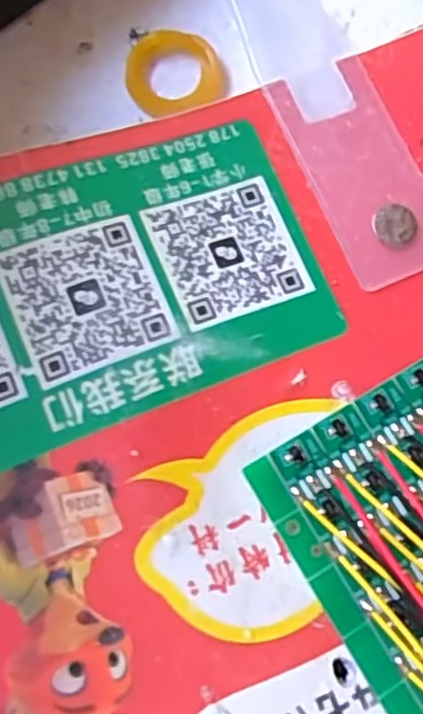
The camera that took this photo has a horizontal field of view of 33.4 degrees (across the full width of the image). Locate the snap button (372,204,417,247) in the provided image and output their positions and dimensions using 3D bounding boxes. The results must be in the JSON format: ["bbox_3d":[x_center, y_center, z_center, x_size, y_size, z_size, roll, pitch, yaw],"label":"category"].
[{"bbox_3d":[0.034,-0.024,0.129,0.008,0.004,0.008,1,79,-4],"label":"snap button"}]

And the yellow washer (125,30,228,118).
[{"bbox_3d":[-0.007,-0.055,0.135,0.018,0.004,0.017,1,74,-2],"label":"yellow washer"}]

